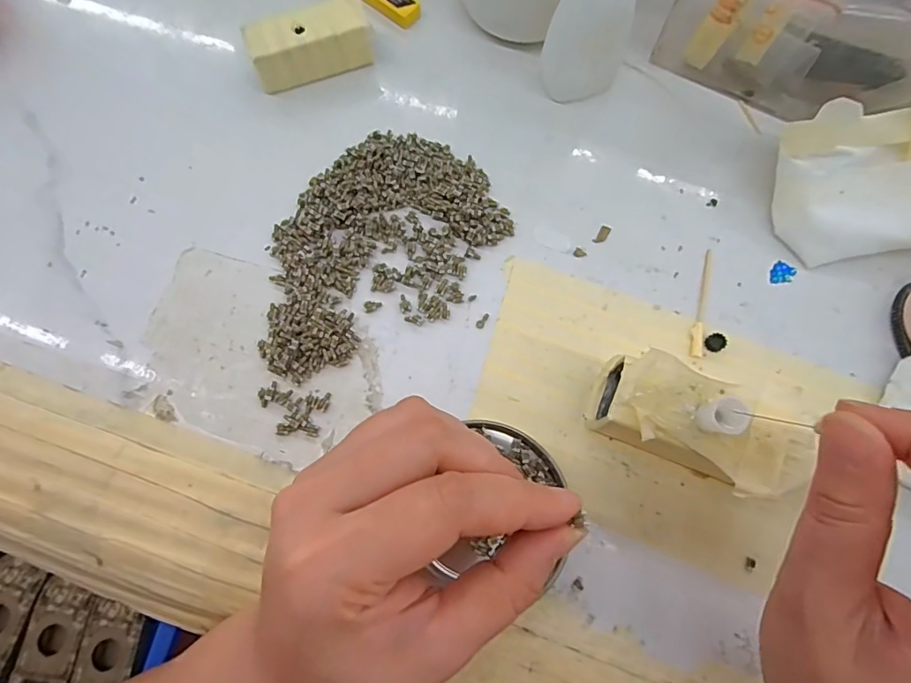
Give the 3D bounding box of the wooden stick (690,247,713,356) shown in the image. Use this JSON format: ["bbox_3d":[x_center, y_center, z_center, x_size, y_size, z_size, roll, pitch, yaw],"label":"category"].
[{"bbox_3d":[0.124,-0.020,0.255,0.006,0.004,0.059,15,75,4],"label":"wooden stick"}]

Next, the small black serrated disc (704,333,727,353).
[{"bbox_3d":[0.127,0.000,0.248,0.010,0.005,0.009,-28,76,-8],"label":"small black serrated disc"}]

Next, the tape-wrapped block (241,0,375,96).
[{"bbox_3d":[-0.079,-0.162,0.278,0.064,0.024,0.026,-23,76,-7],"label":"tape-wrapped block"}]

